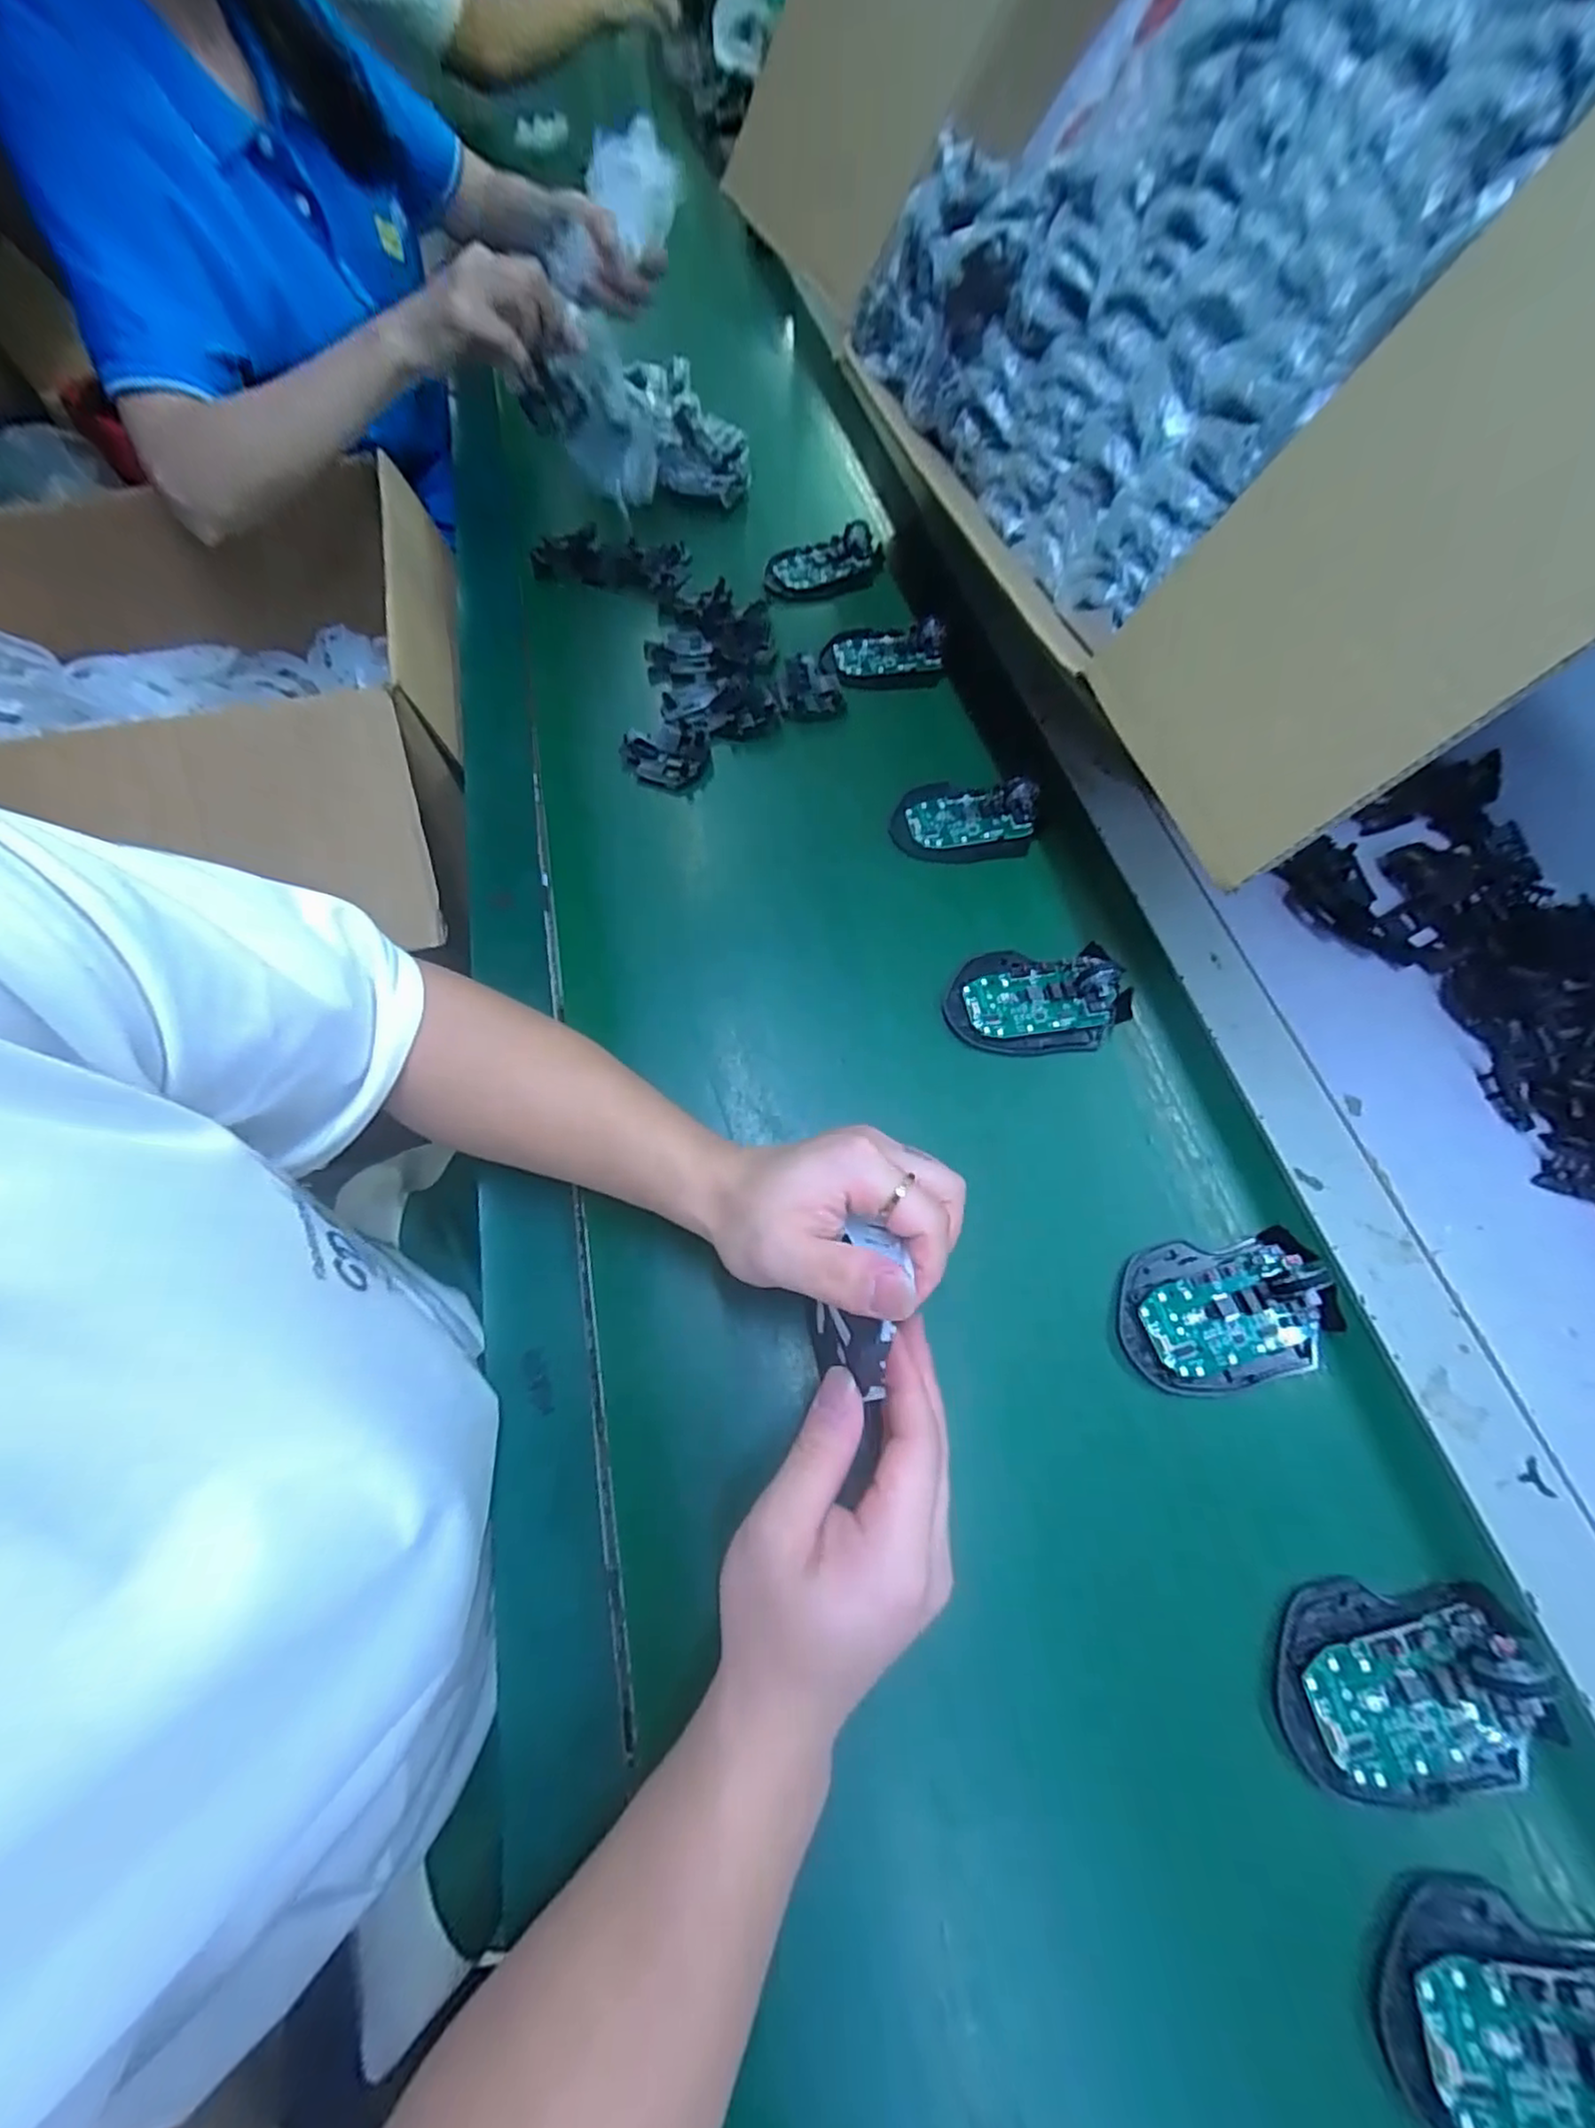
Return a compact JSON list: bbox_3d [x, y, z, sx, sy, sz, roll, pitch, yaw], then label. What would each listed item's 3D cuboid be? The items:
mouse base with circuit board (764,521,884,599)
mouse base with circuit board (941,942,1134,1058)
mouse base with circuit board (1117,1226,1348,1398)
[{"bbox_3d":[0.025,-0.467,0.629,0.107,0.029,0.056,-28,69,-9],"label":"mouse base with circuit board"},{"bbox_3d":[0.155,-0.042,0.437,0.115,0.018,0.072,0,65,0],"label":"mouse base with circuit board"},{"bbox_3d":[0.227,0.129,0.354,0.110,0.024,0.072,-8,65,-4],"label":"mouse base with circuit board"}]

